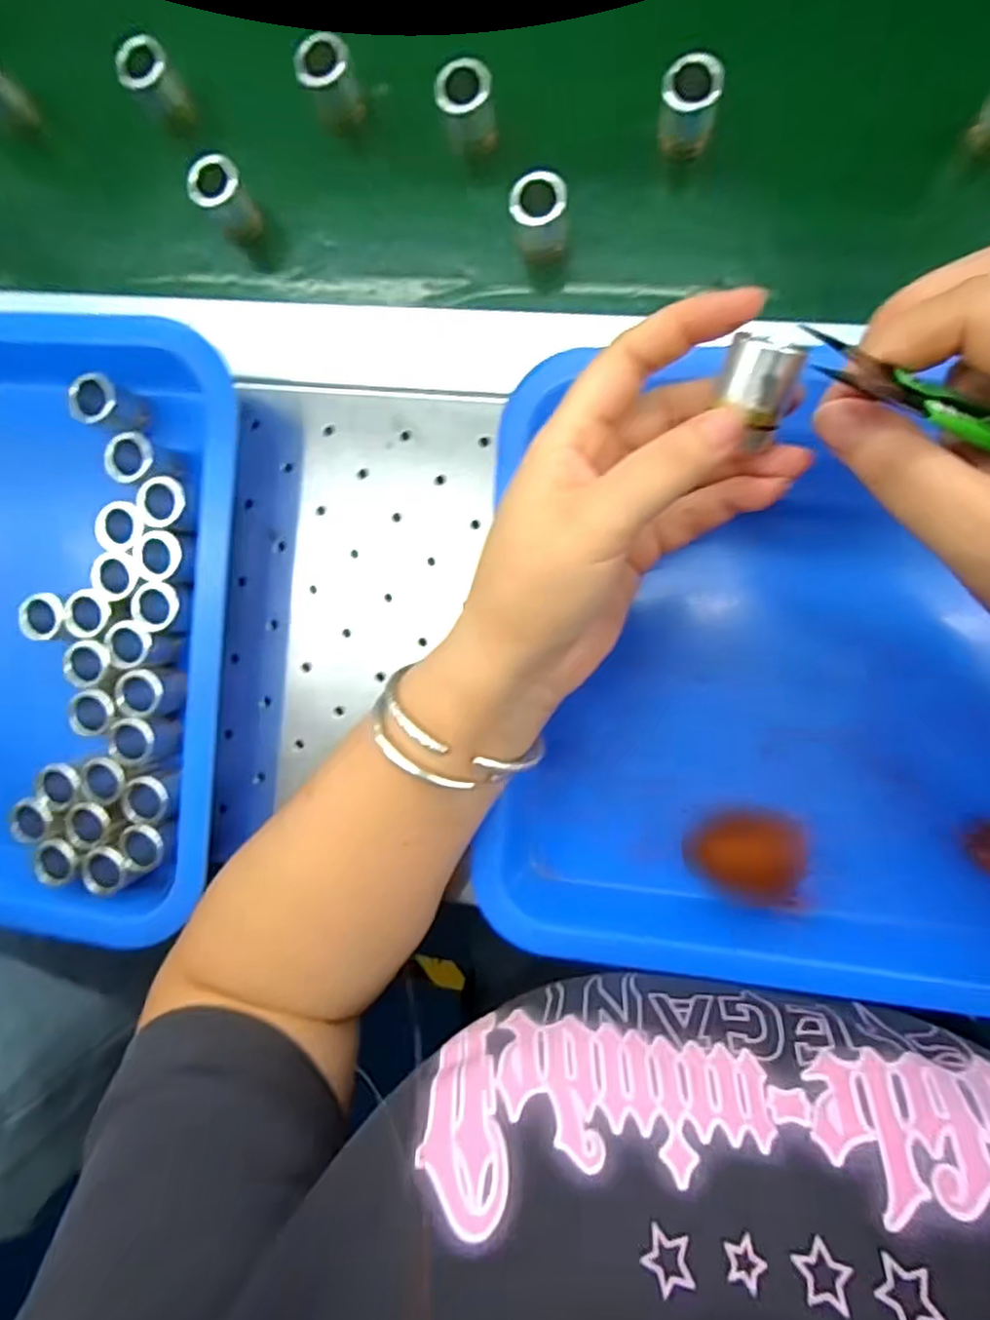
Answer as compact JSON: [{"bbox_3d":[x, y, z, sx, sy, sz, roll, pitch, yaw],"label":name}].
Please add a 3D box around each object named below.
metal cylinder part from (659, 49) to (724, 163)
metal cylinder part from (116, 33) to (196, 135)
[{"bbox_3d":[0.085,-0.240,0.281,0.023,0.034,0.017,20,94,13],"label":"metal cylinder part"},{"bbox_3d":[-0.167,-0.283,0.317,0.023,0.032,0.021,0,90,13],"label":"metal cylinder part"}]

